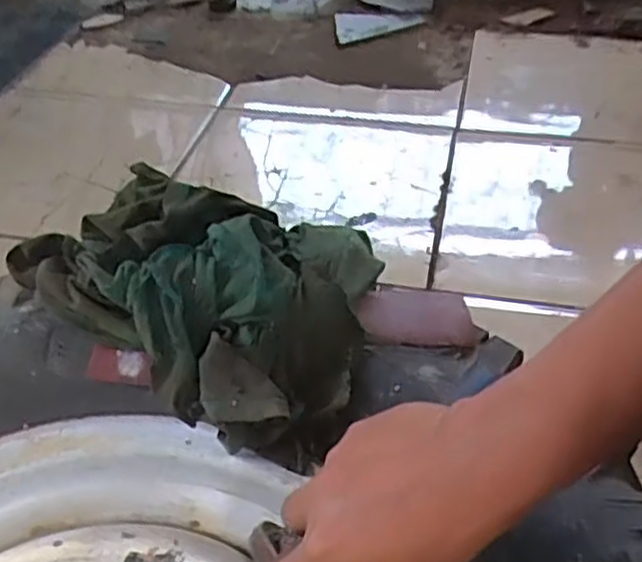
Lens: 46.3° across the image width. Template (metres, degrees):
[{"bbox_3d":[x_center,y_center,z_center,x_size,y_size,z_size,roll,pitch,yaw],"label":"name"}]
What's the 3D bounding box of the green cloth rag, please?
[{"bbox_3d":[-0.087,-0.011,0.582,0.284,0.098,0.197,27,48,30],"label":"green cloth rag"}]

